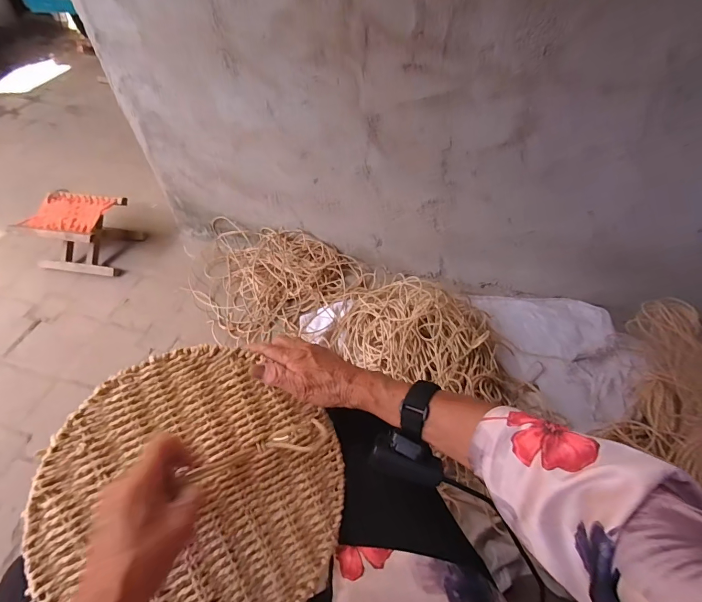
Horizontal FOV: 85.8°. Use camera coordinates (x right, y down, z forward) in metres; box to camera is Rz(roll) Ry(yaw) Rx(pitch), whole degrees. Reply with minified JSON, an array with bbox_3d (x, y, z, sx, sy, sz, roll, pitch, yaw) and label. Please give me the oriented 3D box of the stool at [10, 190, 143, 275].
[{"bbox_3d":[-0.932,-0.235,1.307,0.274,0.182,0.223,5,51,5],"label":"stool"}]

